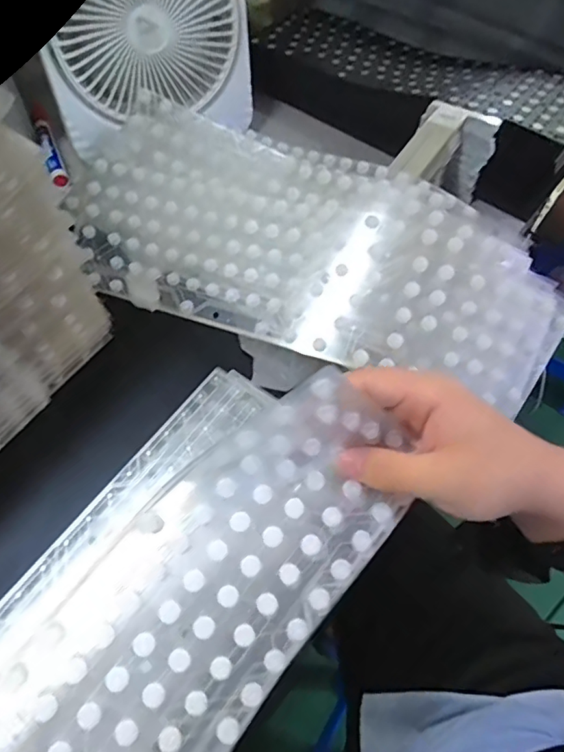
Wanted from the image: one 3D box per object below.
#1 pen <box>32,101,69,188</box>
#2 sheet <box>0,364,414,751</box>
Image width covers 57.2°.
[{"bbox_3d":[-0.250,-0.250,0.551,0.017,0.015,0.132,-20,60,-14],"label":"pen"},{"bbox_3d":[-0.076,0.146,0.233,0.113,0.071,0.375,36,67,19],"label":"sheet"}]

